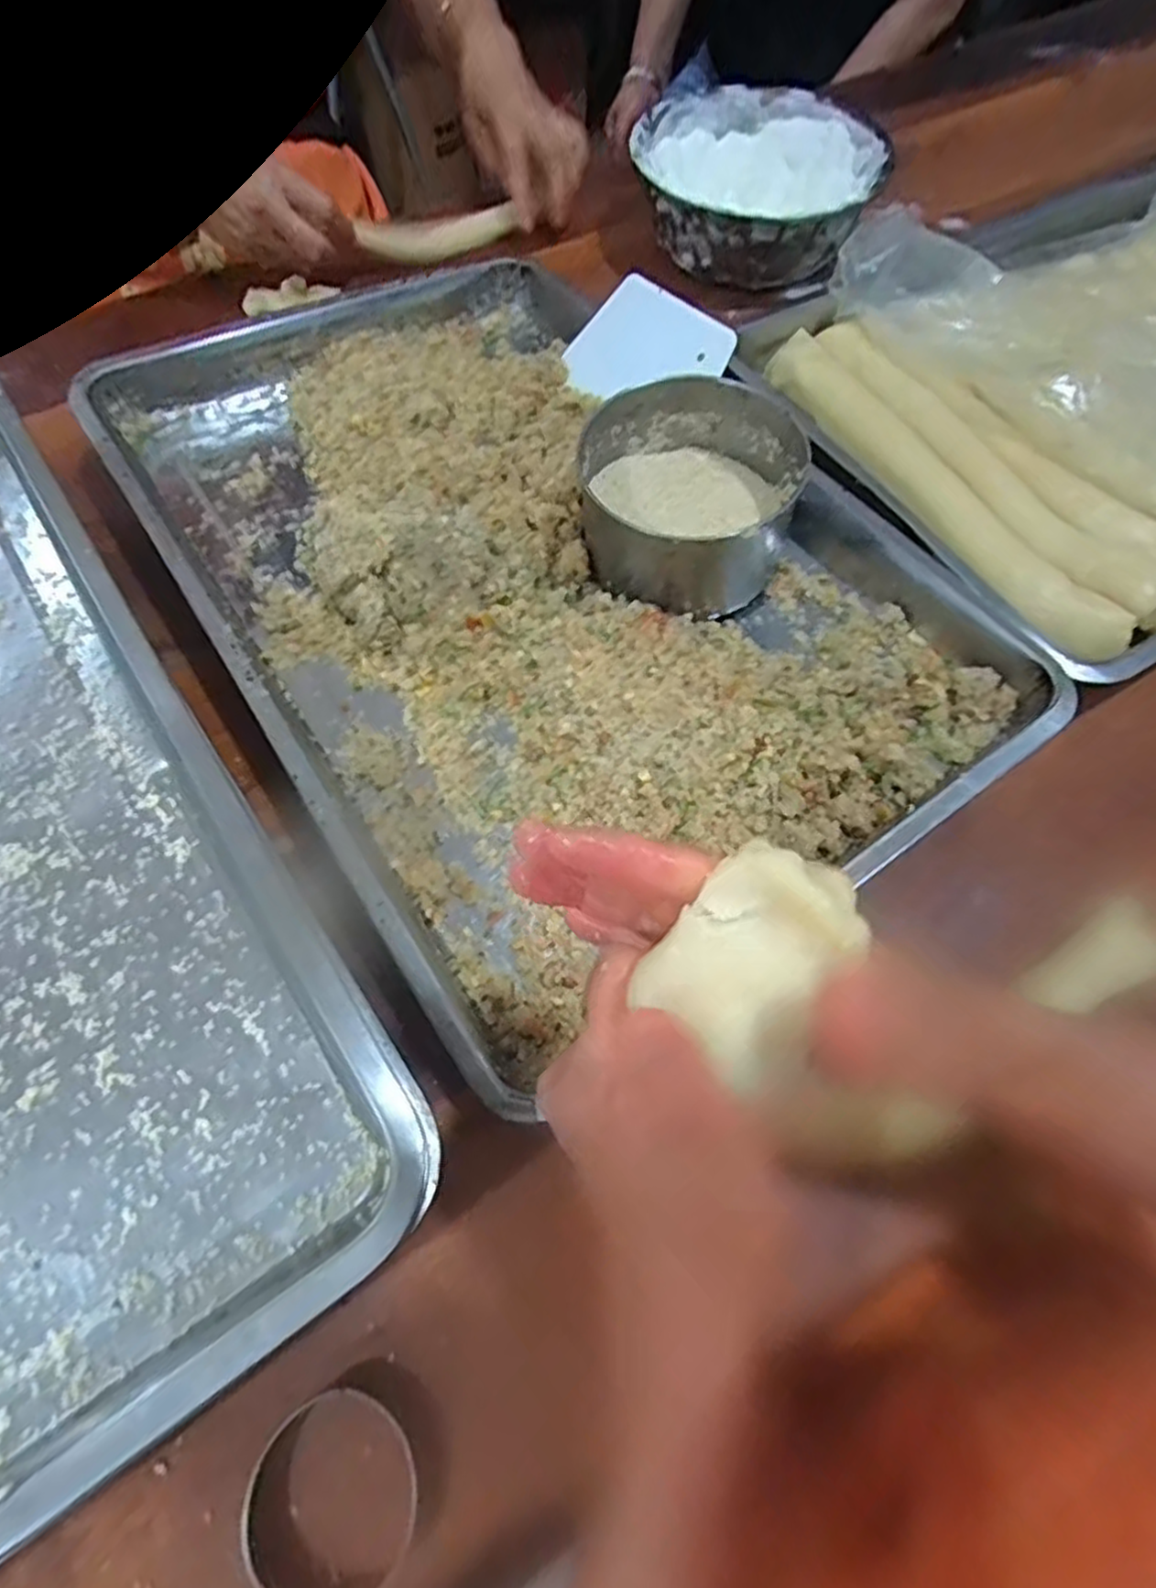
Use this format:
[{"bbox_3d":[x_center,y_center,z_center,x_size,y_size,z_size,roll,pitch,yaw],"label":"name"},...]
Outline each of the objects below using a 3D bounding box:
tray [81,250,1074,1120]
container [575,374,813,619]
[{"bbox_3d":[-0.043,-0.163,0.492,0.385,0.068,0.606,-31,69,-15],"label":"tray"},{"bbox_3d":[0.069,-0.192,0.470,0.131,0.073,0.136,0,64,-1],"label":"container"}]

